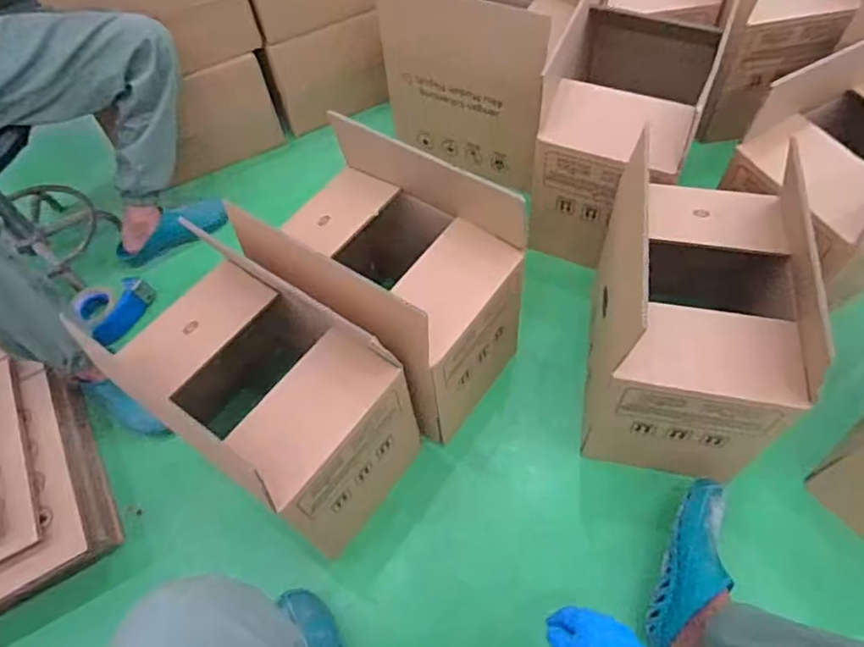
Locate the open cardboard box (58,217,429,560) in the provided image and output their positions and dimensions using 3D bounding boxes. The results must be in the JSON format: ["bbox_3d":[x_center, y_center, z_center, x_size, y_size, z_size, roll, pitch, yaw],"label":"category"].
[{"bbox_3d":[-0.245,0.125,0.941,0.393,0.340,0.251,30,66,21],"label":"open cardboard box"}]

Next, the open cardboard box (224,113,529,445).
[{"bbox_3d":[-0.059,-0.074,1.000,0.369,0.335,0.301,32,66,21],"label":"open cardboard box"}]

